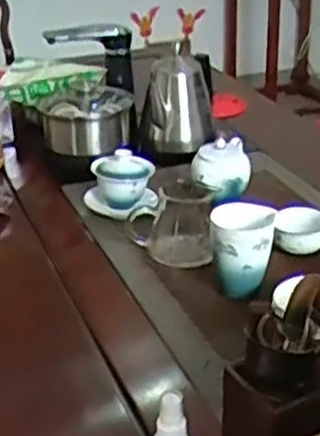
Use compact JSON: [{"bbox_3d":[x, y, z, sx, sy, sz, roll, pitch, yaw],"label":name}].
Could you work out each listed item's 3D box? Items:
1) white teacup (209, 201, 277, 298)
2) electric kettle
[{"bbox_3d":[0.103,0.041,0.954,0.077,0.105,0.070,3,28,9],"label":"white teacup"},{"bbox_3d":[0.027,-0.214,1.365,0.123,0.172,0.145,-1,28,2],"label":"electric kettle"}]

